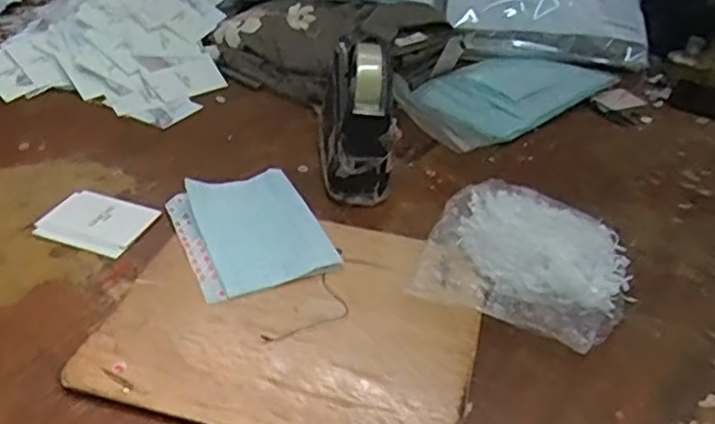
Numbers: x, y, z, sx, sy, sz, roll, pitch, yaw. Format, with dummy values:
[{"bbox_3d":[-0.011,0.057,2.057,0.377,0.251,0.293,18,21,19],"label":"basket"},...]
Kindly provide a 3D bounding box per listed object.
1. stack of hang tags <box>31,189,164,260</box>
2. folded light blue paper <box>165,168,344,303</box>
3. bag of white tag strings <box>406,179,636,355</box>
[{"bbox_3d":[-0.247,0.007,0.655,0.097,0.004,0.080,15,39,14],"label":"stack of hang tags"},{"bbox_3d":[-0.099,0.014,0.640,0.124,0.012,0.149,-14,41,-22],"label":"folded light blue paper"},{"bbox_3d":[0.152,0.041,0.612,0.174,0.032,0.160,16,39,15],"label":"bag of white tag strings"}]

